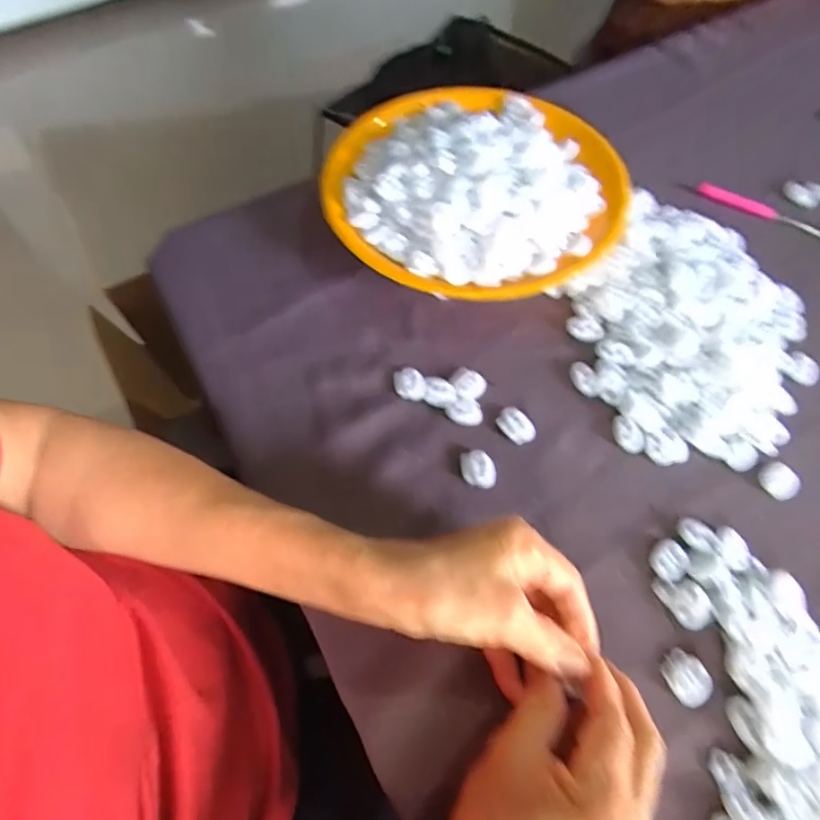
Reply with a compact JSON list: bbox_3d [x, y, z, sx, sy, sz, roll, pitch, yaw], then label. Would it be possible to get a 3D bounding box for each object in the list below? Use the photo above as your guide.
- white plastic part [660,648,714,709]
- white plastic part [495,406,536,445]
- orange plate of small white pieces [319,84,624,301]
[{"bbox_3d":[0.151,0.146,0.281,0.024,0.006,0.026,-30,65,-14],"label":"white plastic part"},{"bbox_3d":[0.073,0.011,0.353,0.019,0.007,0.027,-31,65,-14],"label":"white plastic part"},{"bbox_3d":[0.053,-0.183,0.420,0.229,0.058,0.227,-1,62,1],"label":"orange plate of small white pieces"}]

